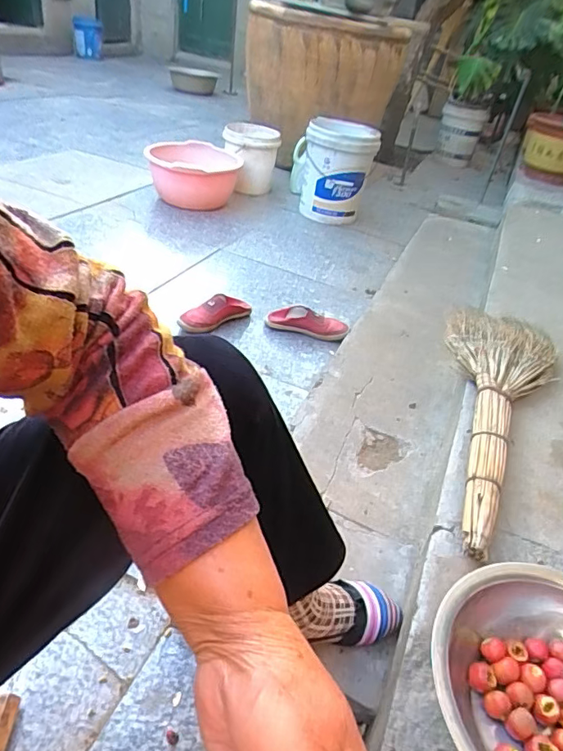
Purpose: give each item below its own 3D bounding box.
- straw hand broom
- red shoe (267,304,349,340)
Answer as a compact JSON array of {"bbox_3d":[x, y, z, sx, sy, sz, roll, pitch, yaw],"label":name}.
[{"bbox_3d":[0.418,0.047,0.944,0.227,0.061,0.782,19,38,11],"label":"straw hand broom"},{"bbox_3d":[0.077,-0.153,1.452,0.237,0.058,0.090,18,37,10],"label":"red shoe"}]

